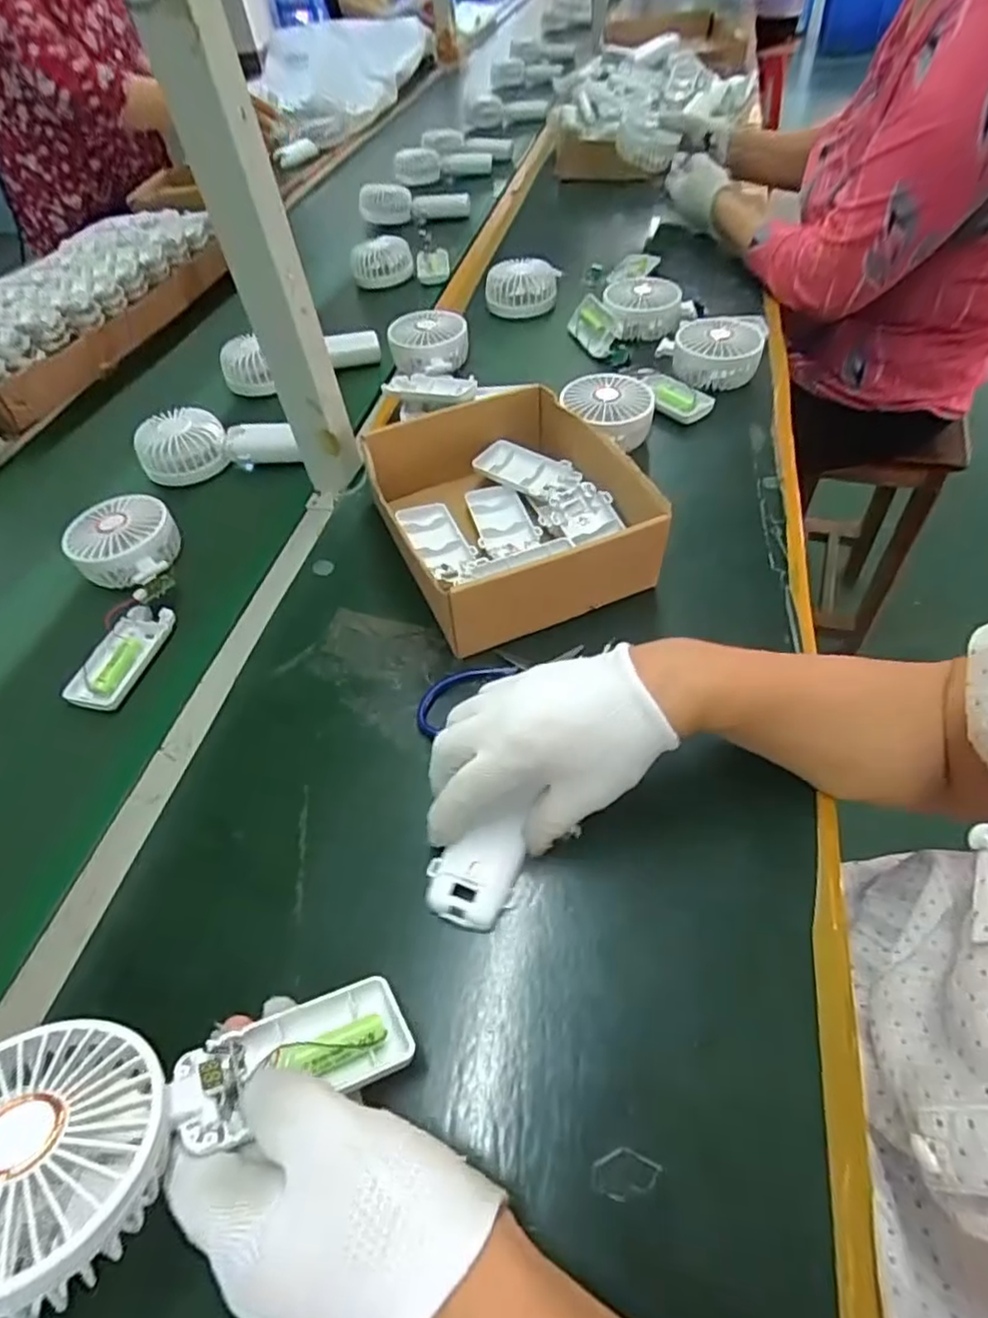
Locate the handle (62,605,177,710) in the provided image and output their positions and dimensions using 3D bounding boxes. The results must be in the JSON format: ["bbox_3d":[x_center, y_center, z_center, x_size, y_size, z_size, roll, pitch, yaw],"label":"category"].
[{"bbox_3d":[-0.289,-0.003,0.499,0.044,0.013,0.092,10,54,13],"label":"handle"}]

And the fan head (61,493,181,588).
[{"bbox_3d":[-0.326,-0.101,0.564,0.083,0.037,0.092,-5,52,2],"label":"fan head"}]

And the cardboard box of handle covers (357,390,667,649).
[{"bbox_3d":[0.014,-0.122,0.529,0.182,0.074,0.210,-20,53,-9],"label":"cardboard box of handle covers"}]

